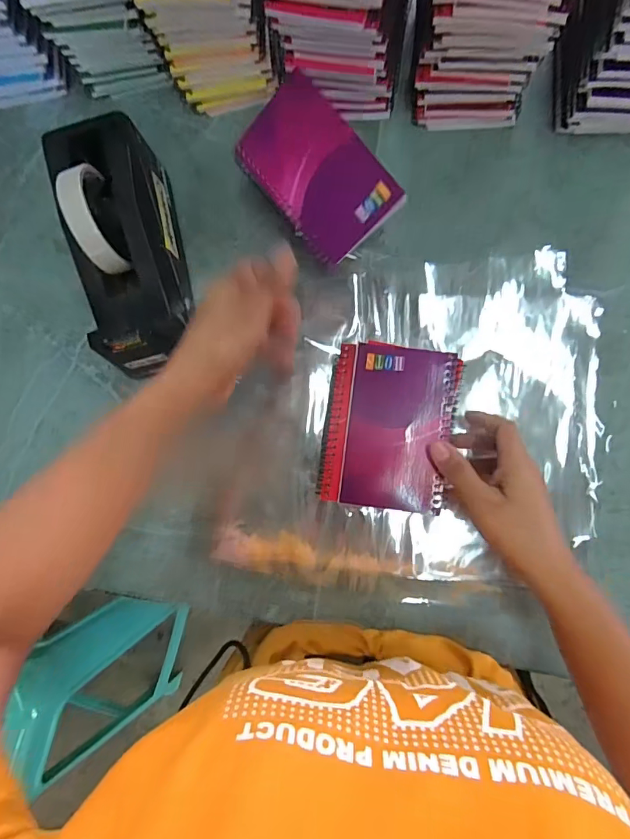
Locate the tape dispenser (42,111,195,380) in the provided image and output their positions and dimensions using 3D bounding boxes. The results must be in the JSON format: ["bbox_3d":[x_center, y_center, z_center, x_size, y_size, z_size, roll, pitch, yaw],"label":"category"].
[{"bbox_3d":[-0.166,-0.147,0.404,0.079,0.117,0.207,-13,84,4],"label":"tape dispenser"}]

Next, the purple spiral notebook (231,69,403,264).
[{"bbox_3d":[0.001,-0.197,0.371,0.083,0.013,0.128,-41,92,25],"label":"purple spiral notebook"}]

